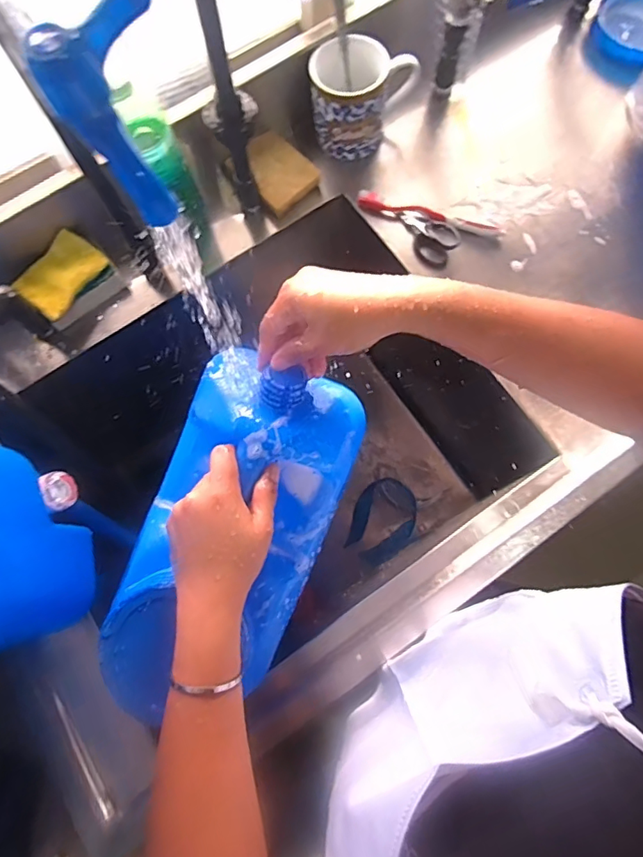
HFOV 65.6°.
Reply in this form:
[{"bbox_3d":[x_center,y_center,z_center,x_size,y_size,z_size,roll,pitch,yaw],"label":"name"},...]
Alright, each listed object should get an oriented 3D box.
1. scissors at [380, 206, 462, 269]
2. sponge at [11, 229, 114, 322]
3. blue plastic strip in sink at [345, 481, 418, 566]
[{"bbox_3d":[0.119,-0.245,0.622,0.104,0.019,0.053,31,78,10],"label":"scissors"},{"bbox_3d":[-0.307,-0.182,0.593,0.071,0.026,0.096,42,80,12],"label":"sponge"},{"bbox_3d":[0.110,0.165,0.887,0.107,0.022,0.149,13,76,6],"label":"blue plastic strip in sink"}]

